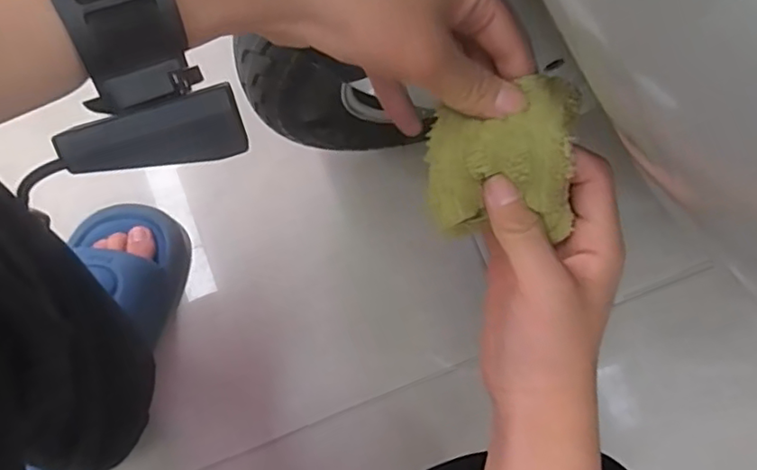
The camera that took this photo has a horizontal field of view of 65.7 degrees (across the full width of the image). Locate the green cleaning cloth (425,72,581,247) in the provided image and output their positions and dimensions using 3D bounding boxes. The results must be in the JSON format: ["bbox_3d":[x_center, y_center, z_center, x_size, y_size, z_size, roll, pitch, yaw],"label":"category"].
[{"bbox_3d":[0.059,-0.036,0.288,0.068,0.051,0.070,-3,77,0],"label":"green cleaning cloth"}]

